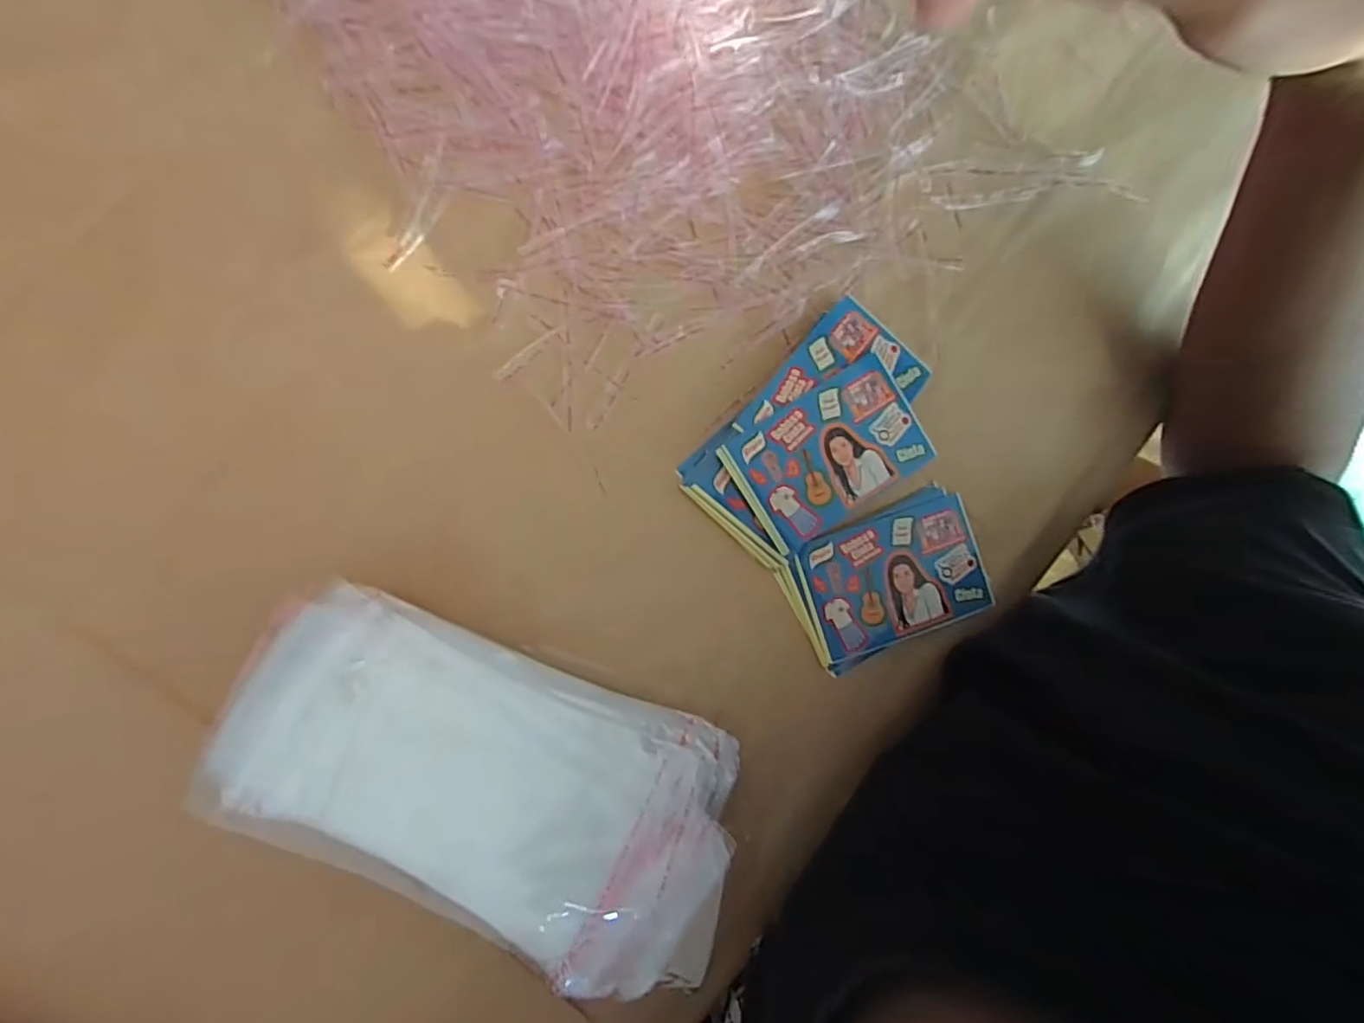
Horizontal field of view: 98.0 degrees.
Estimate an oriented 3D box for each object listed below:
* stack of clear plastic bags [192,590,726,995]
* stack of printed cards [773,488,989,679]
[{"bbox_3d":[-0.079,0.118,0.258,0.215,0.043,0.111,25,85,-4],"label":"stack of clear plastic bags"},{"bbox_3d":[0.104,0.032,0.296,0.099,0.009,0.066,-24,90,-6],"label":"stack of printed cards"}]

